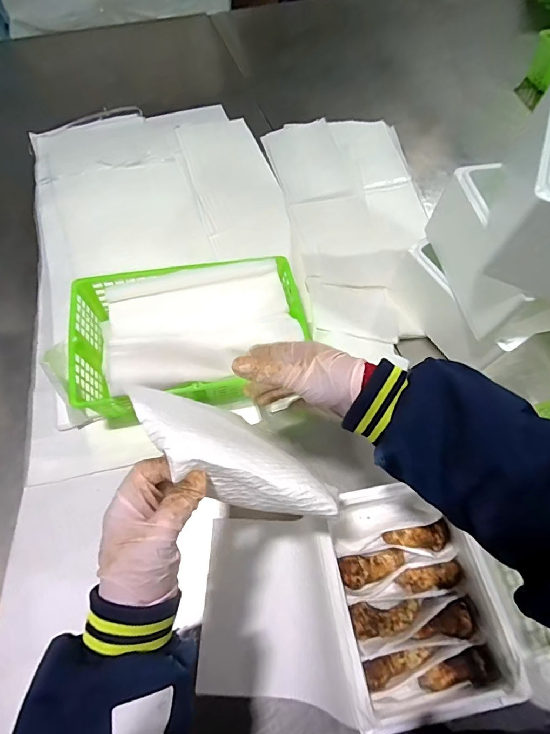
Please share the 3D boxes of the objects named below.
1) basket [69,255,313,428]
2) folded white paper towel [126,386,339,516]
[{"bbox_3d":[-0.132,-0.046,0.658,0.345,0.103,0.225,-9,63,-6],"label":"basket"},{"bbox_3d":[-0.038,0.076,0.360,0.189,0.067,0.077,30,65,-5],"label":"folded white paper towel"}]

